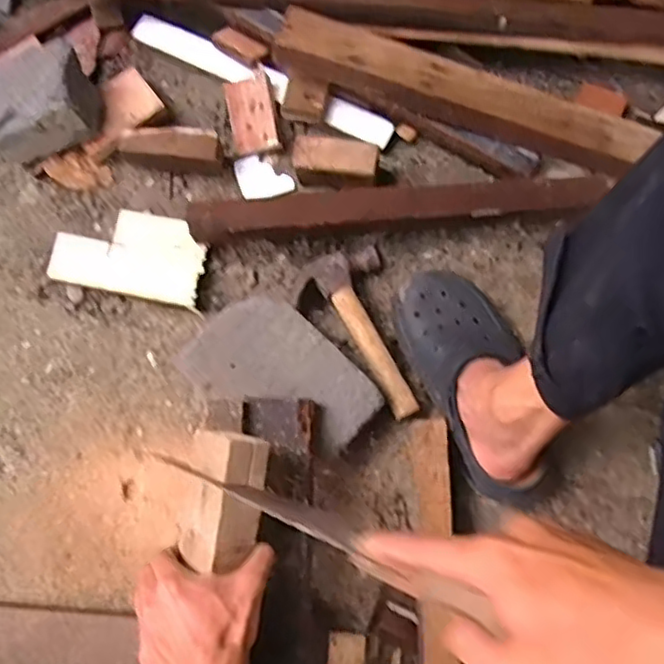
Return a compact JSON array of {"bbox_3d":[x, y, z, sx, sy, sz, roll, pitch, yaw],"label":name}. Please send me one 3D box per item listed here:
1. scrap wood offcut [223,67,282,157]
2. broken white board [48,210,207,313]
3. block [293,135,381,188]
[{"bbox_3d":[-0.096,-0.265,0.801,0.058,0.017,0.090,-8,98,17],"label":"scrap wood offcut"},{"bbox_3d":[-0.242,-0.095,0.792,0.180,0.025,0.100,13,76,4],"label":"broken white board"},{"bbox_3d":[0.004,-0.195,0.770,0.097,0.054,0.048,3,76,1],"label":"block"}]

